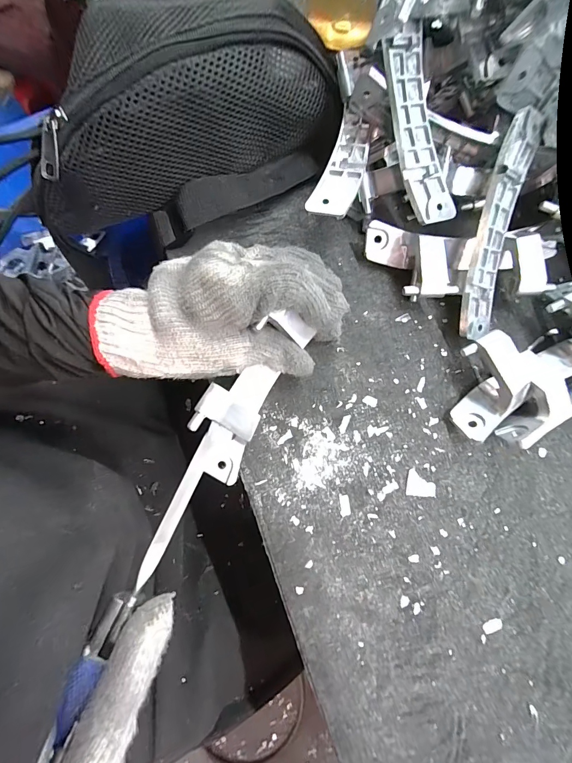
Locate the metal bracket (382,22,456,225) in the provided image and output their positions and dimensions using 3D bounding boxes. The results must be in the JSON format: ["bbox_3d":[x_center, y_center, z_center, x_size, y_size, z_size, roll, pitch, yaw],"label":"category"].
[{"bbox_3d":[0.090,-0.172,0.242,0.033,0.010,0.120,-19,103,-4],"label":"metal bracket"}]

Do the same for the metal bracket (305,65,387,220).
[{"bbox_3d":[0.044,-0.164,0.244,0.030,0.039,0.087,21,78,5],"label":"metal bracket"}]

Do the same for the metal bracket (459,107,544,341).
[{"bbox_3d":[0.149,-0.107,0.250,0.031,0.017,0.151,9,102,2],"label":"metal bracket"}]

